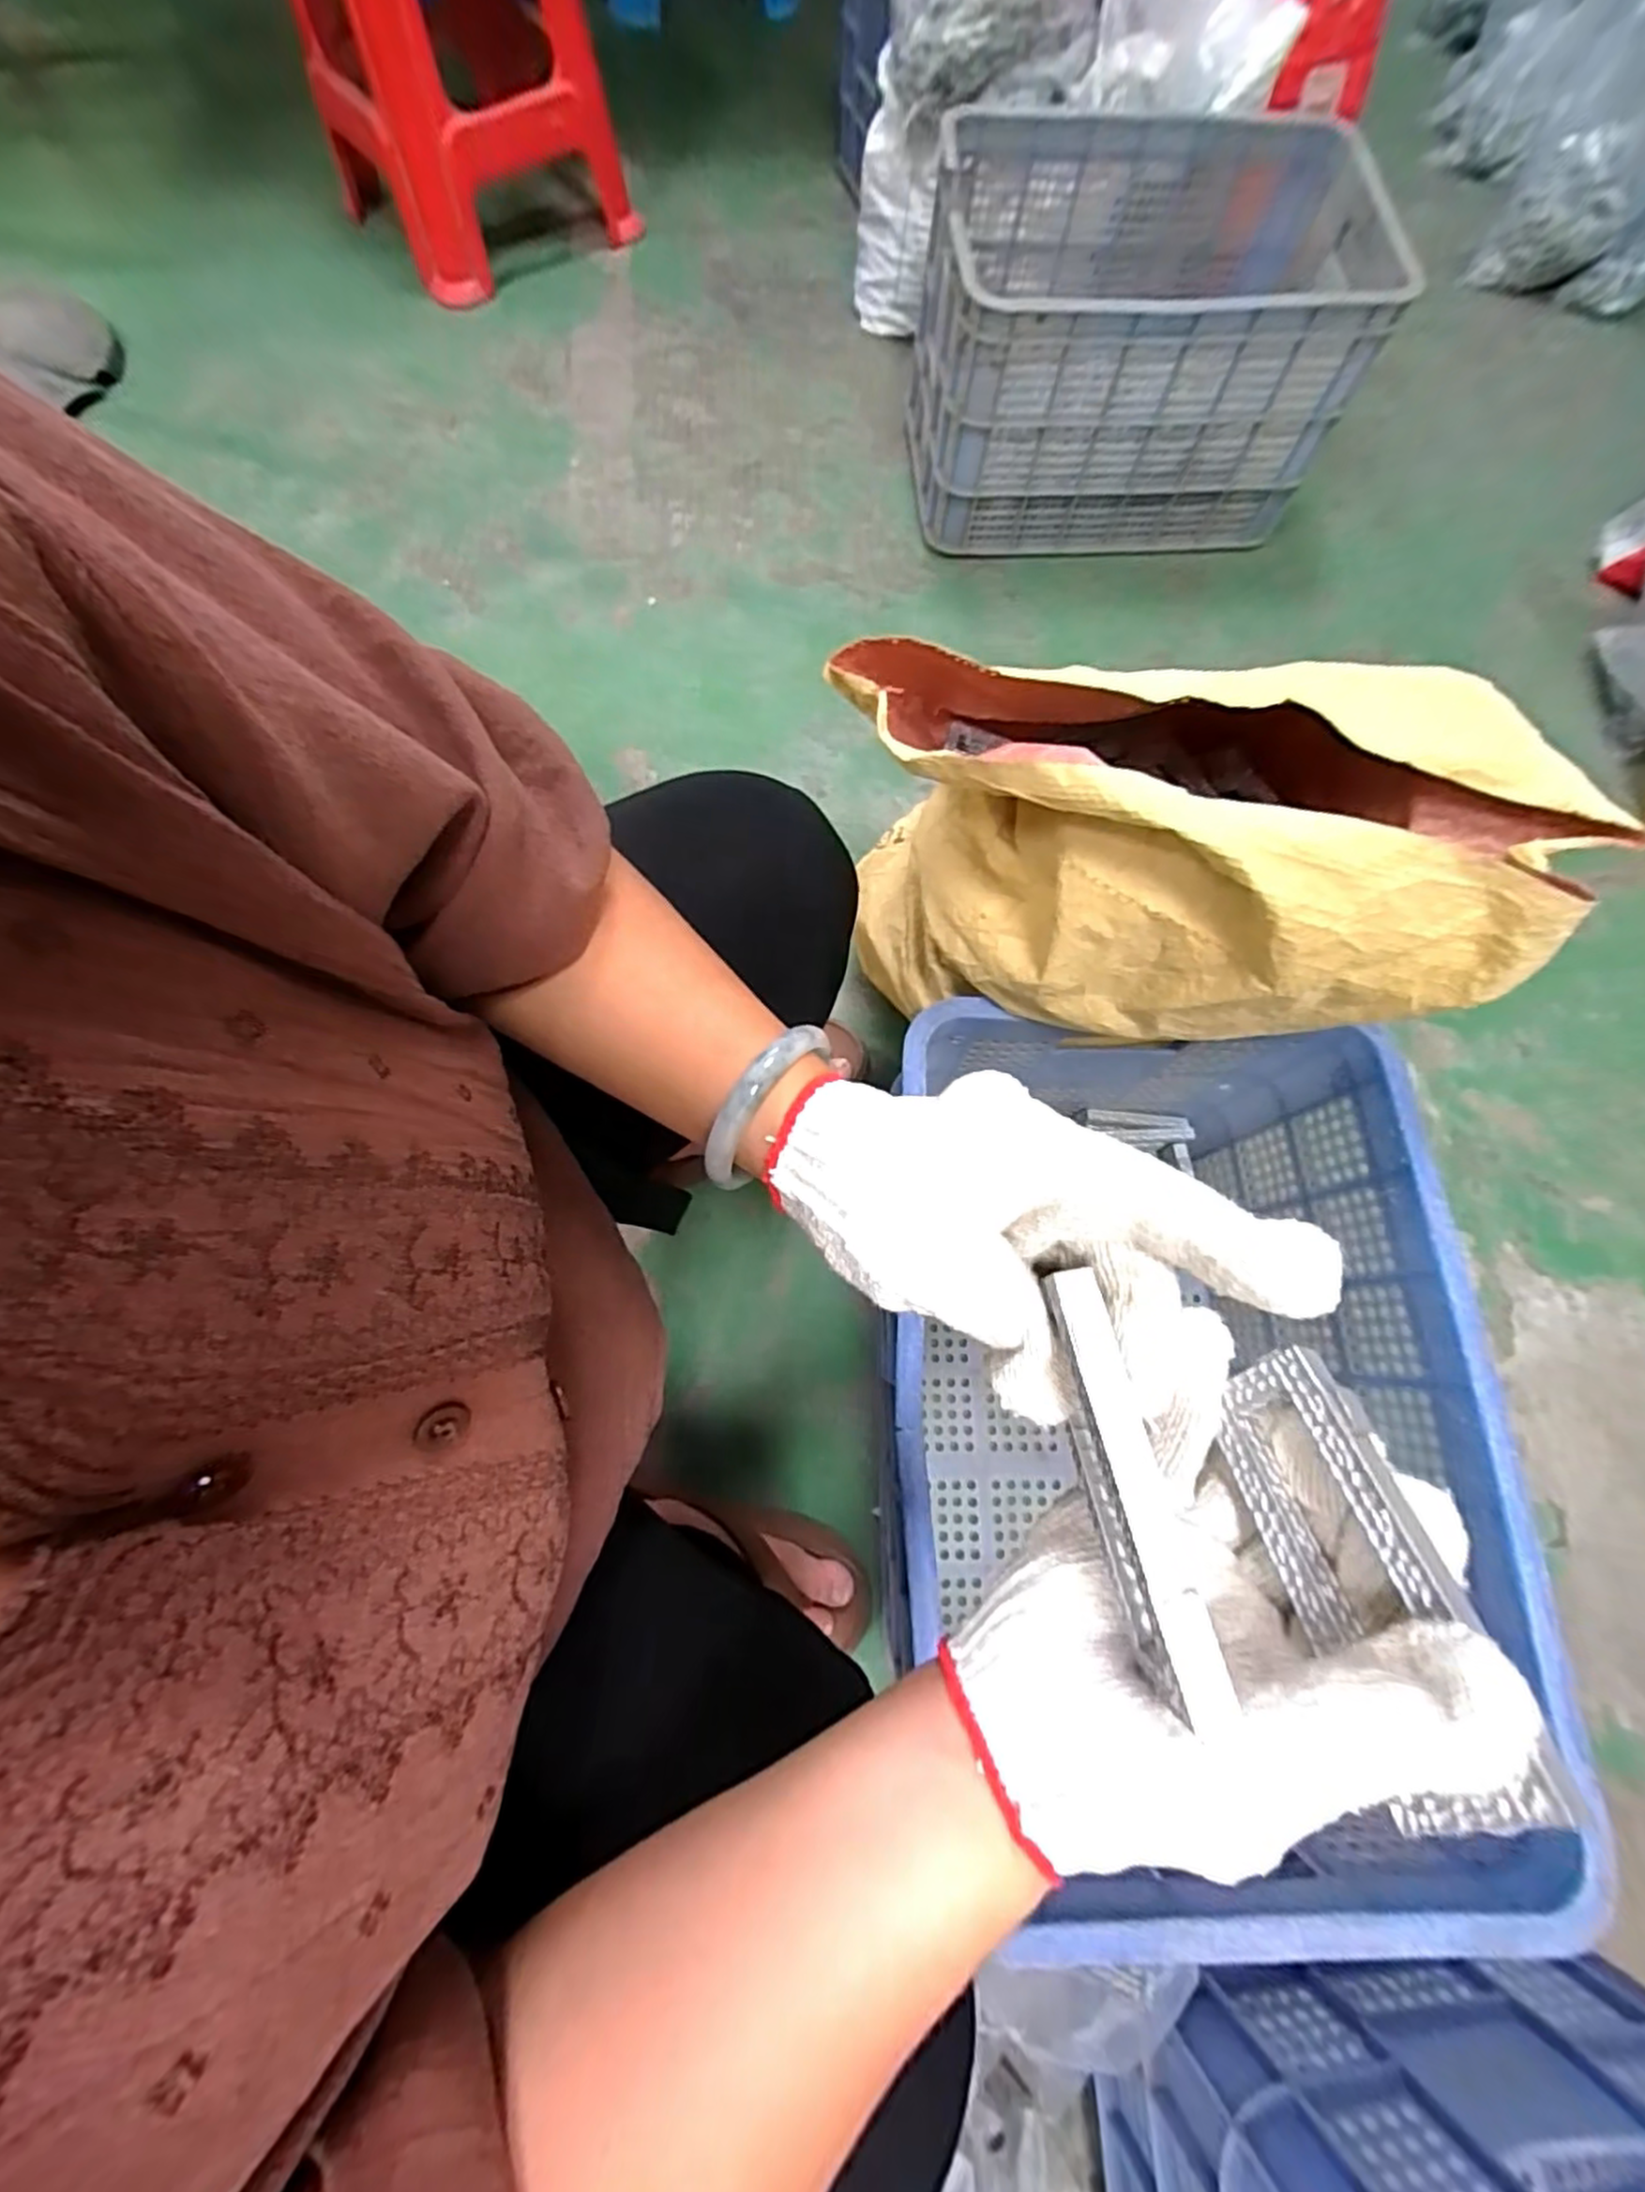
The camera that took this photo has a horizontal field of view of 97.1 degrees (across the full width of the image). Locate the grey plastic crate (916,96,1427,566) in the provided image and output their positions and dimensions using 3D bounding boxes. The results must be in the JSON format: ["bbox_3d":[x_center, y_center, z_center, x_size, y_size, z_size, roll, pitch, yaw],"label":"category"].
[{"bbox_3d":[0.420,-1.001,0.986,0.571,0.276,0.366,-6,71,-3],"label":"grey plastic crate"}]

